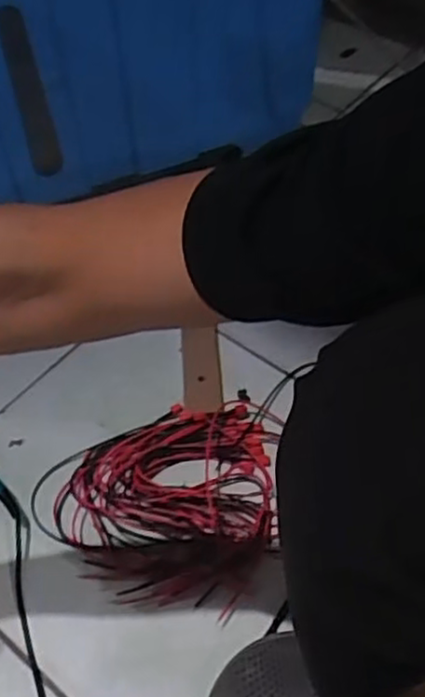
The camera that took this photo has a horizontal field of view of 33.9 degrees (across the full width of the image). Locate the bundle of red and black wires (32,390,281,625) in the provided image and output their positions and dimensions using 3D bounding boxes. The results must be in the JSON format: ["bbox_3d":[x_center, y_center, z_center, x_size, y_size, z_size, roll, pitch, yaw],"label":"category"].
[{"bbox_3d":[-0.046,0.151,0.725,0.219,0.029,0.221,6,52,6],"label":"bundle of red and black wires"}]

